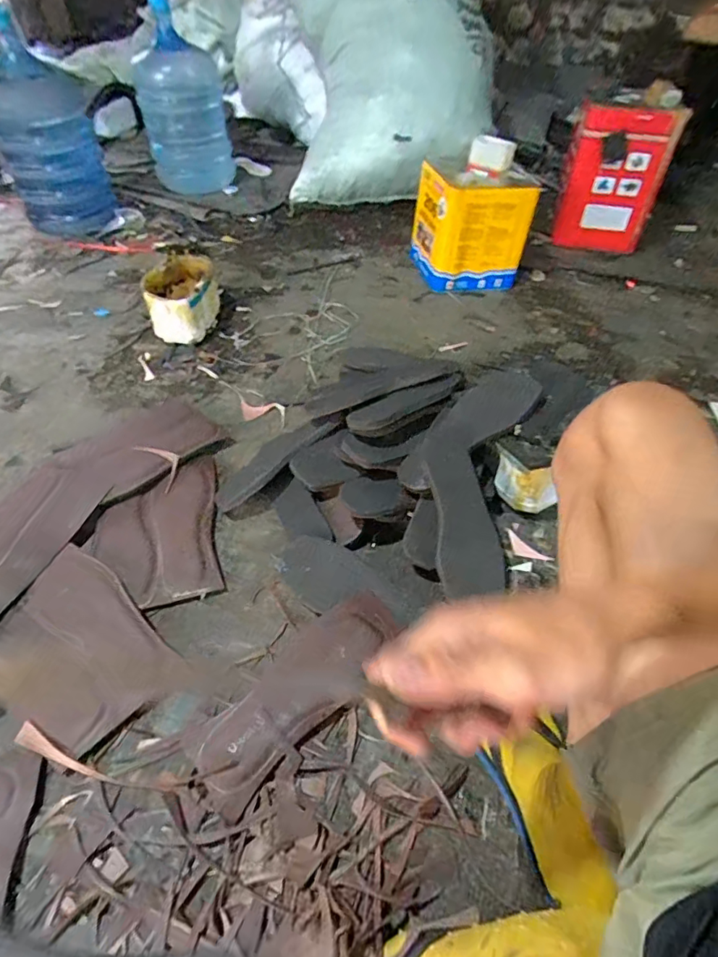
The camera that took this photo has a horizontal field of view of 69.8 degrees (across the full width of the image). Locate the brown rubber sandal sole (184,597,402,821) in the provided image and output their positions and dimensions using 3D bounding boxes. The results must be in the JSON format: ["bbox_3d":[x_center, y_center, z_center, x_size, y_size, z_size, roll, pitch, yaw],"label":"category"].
[{"bbox_3d":[-0.073,0.255,0.634,0.288,0.027,0.104,-39,53,-25],"label":"brown rubber sandal sole"}]

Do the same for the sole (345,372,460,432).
[{"bbox_3d":[0.080,-0.129,0.853,0.229,0.016,0.055,-24,54,-24],"label":"sole"}]

